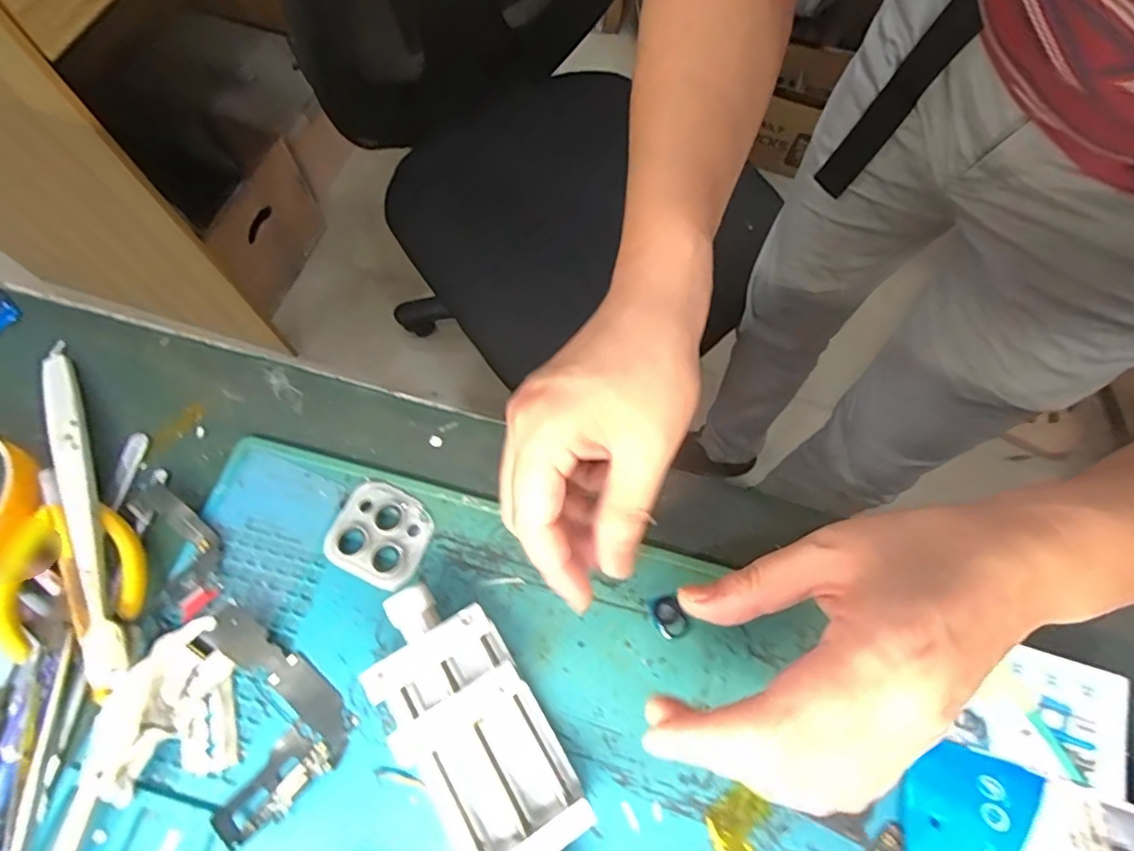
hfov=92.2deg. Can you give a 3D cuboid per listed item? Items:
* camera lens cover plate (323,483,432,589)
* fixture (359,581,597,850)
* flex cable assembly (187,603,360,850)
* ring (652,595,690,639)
[{"bbox_3d":[-0.095,0.055,0.277,0.046,0.008,0.046,22,70,6],"label":"camera lens cover plate"},{"bbox_3d":[-0.039,0.135,0.236,0.057,0.030,0.135,-29,73,-12],"label":"fixture"},{"bbox_3d":[-0.142,0.128,0.242,0.061,0.011,0.085,-39,85,-26],"label":"flex cable assembly"},{"bbox_3d":[0.052,0.096,0.272,0.015,0.004,0.020,-20,71,-10],"label":"ring"}]

